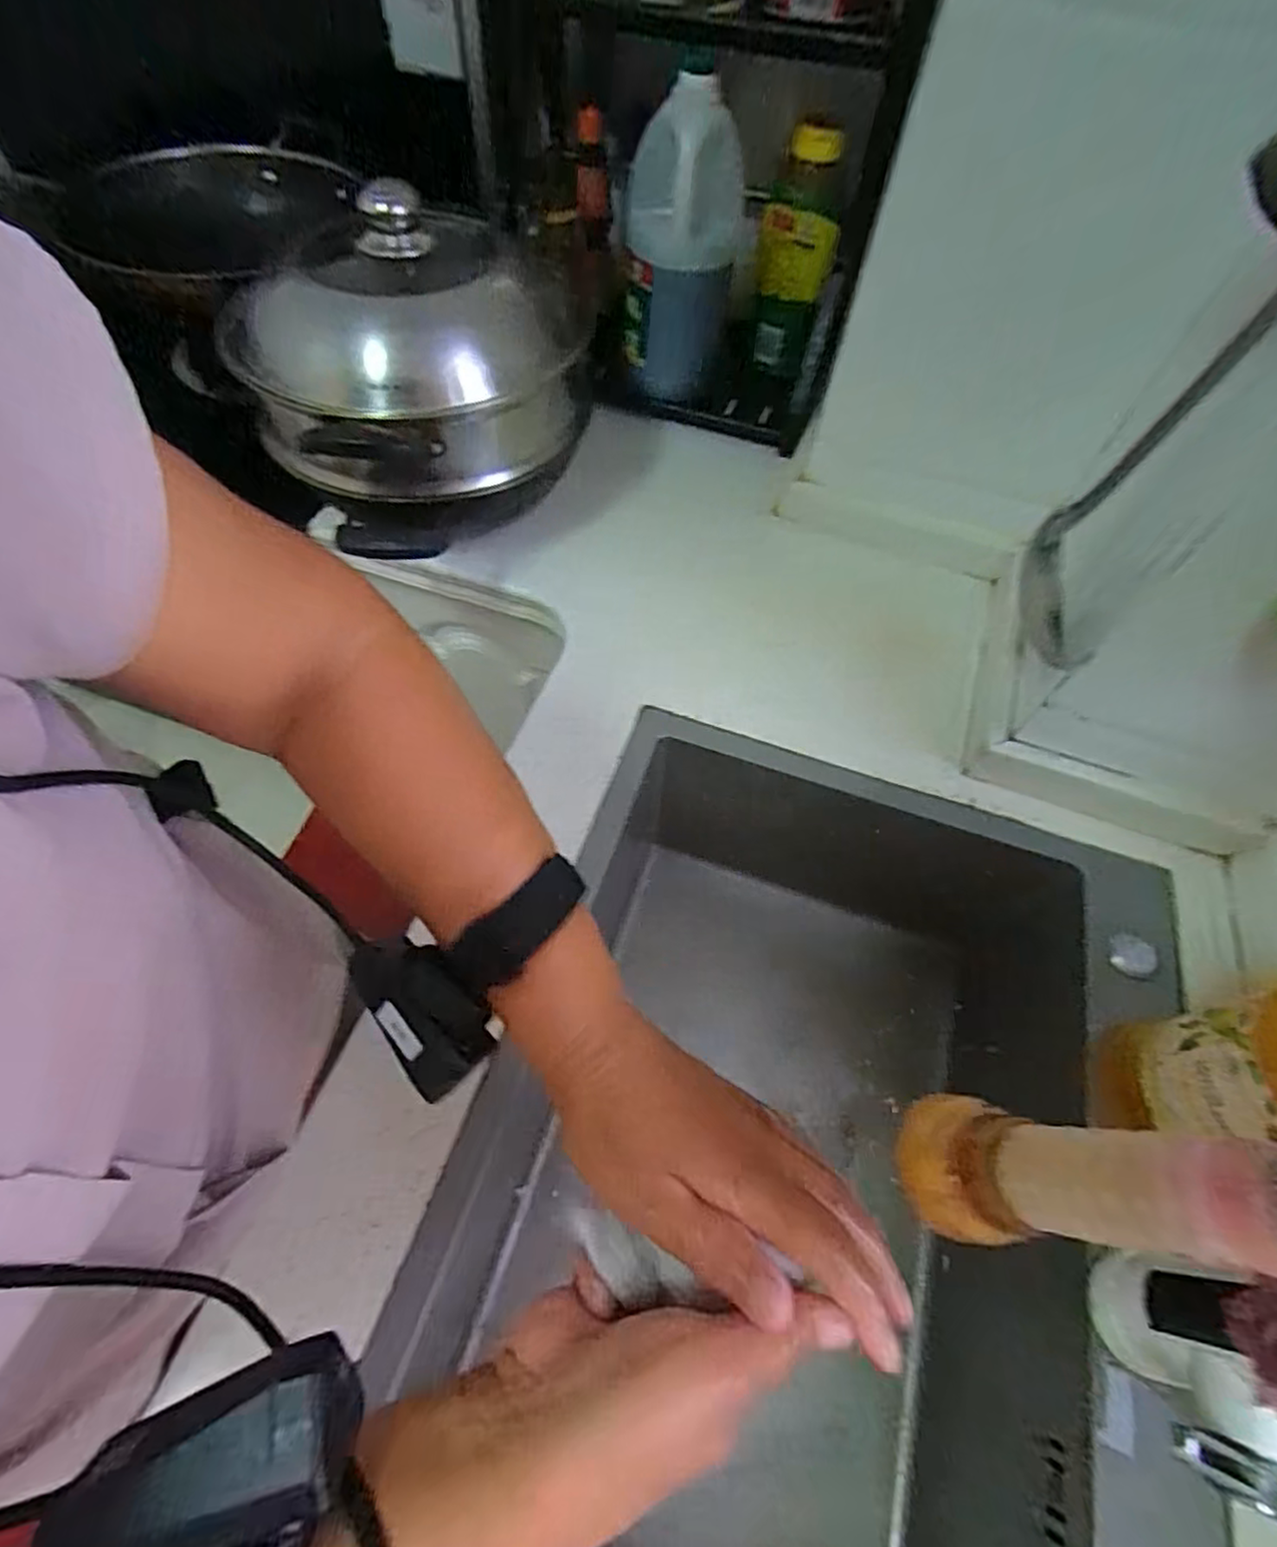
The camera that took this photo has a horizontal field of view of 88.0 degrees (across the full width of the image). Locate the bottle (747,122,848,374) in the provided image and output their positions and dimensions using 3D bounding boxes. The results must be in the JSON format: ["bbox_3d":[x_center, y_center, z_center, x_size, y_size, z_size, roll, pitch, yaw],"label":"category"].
[{"bbox_3d":[0.178,-0.590,0.772,0.086,0.232,0.100,11,59,3],"label":"bottle"}]

